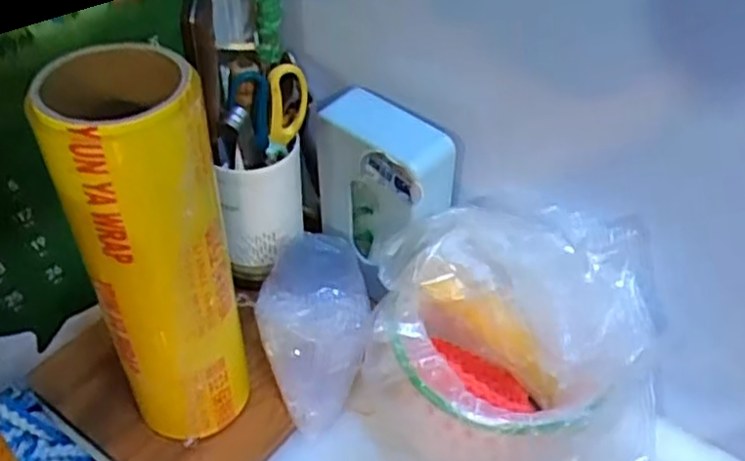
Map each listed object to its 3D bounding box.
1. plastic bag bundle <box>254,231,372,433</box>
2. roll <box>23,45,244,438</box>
[{"bbox_3d":[-0.051,0.086,0.620,0.095,0.084,0.148,0,45,-3],"label":"plastic bag bundle"},{"bbox_3d":[-0.149,0.023,0.497,0.090,0.301,0.098,-14,47,-16],"label":"roll"}]

